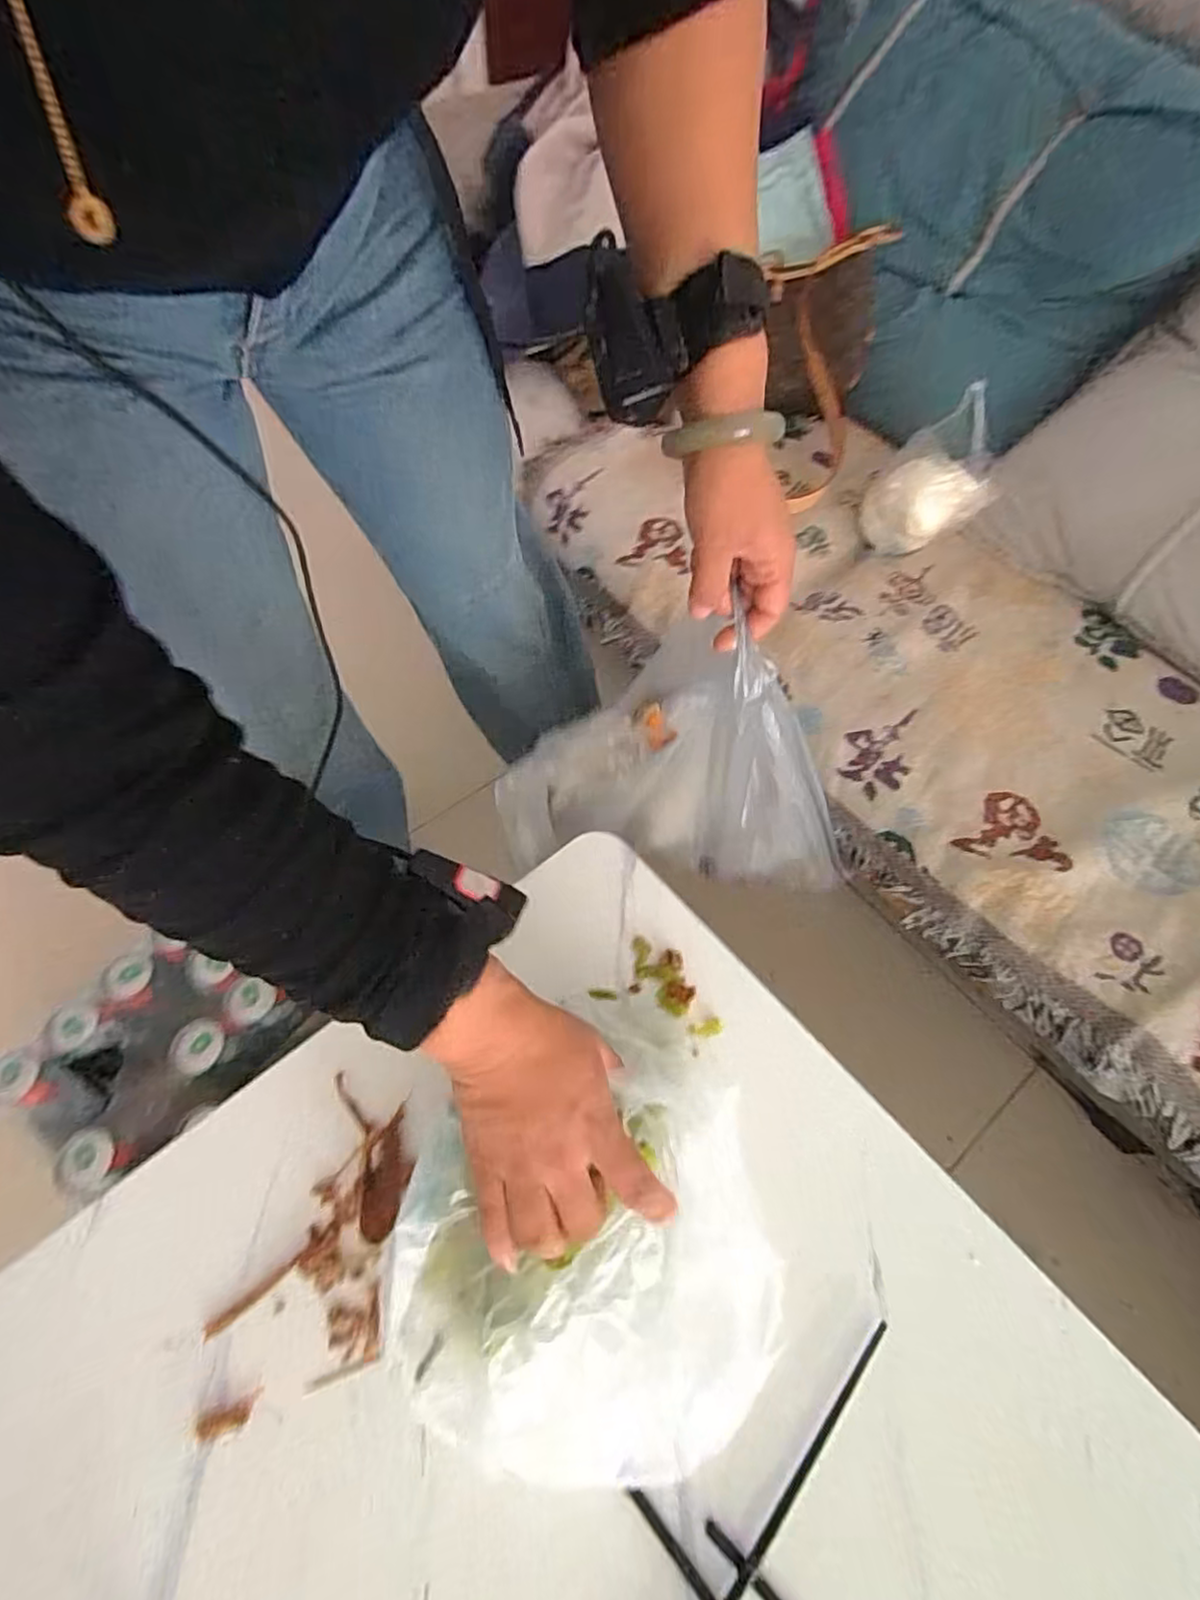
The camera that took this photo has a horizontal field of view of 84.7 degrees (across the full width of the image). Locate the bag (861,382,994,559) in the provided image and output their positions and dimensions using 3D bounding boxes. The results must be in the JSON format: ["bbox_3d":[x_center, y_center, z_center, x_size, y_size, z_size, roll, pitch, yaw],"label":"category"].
[{"bbox_3d":[0.393,-0.371,0.768,0.124,0.133,0.152,29,64,14],"label":"bag"}]

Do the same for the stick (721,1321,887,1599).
[{"bbox_3d":[0.090,0.391,0.349,0.009,0.007,0.235,39,64,19],"label":"stick"}]

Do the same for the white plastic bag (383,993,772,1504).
[{"bbox_3d":[-0.007,0.236,0.378,0.208,0.076,0.240,-1,58,-4],"label":"white plastic bag"}]

